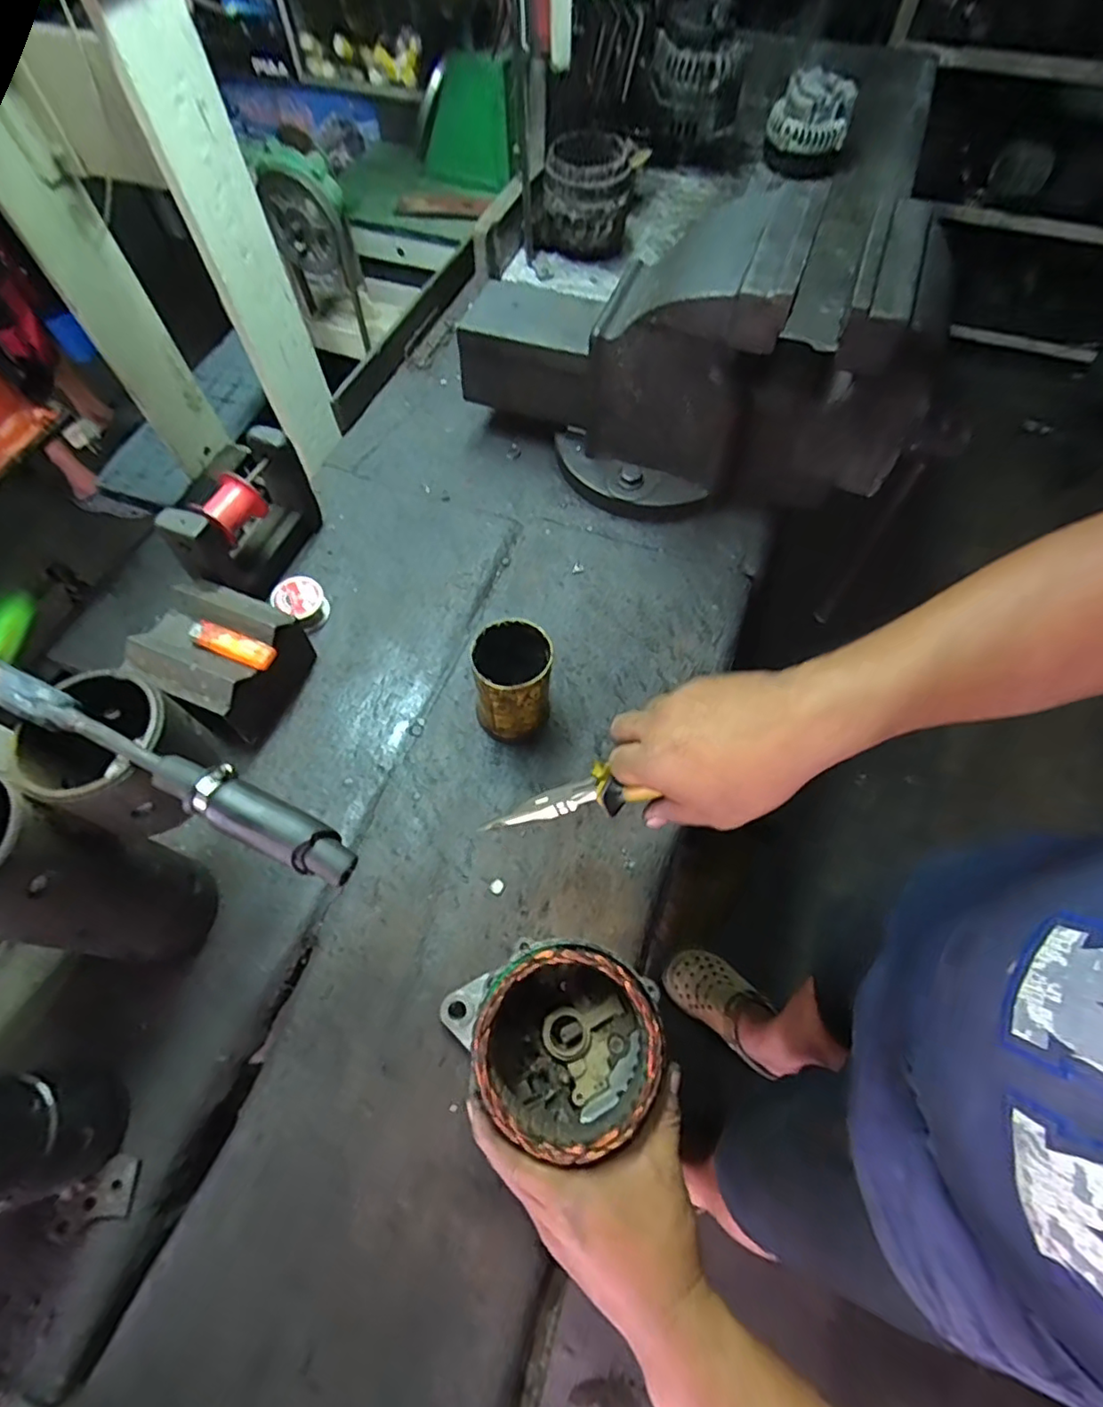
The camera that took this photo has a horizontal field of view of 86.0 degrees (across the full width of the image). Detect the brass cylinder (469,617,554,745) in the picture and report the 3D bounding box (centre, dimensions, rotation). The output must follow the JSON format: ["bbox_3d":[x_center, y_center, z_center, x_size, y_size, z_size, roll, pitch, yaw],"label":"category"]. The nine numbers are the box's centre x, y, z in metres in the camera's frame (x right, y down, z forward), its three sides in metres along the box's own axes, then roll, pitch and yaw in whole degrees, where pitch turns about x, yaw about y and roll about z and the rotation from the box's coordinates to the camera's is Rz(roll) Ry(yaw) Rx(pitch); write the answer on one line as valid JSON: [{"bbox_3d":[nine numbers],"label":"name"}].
[{"bbox_3d":[-0.038,-0.018,0.578,0.079,0.116,0.078,-4,62,-2],"label":"brass cylinder"}]

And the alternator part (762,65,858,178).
[{"bbox_3d":[0.451,-1.016,1.036,0.138,0.115,0.102,21,64,11],"label":"alternator part"}]

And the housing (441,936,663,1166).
[{"bbox_3d":[0.006,0.240,0.442,0.131,0.098,0.142,0,62,0],"label":"housing"}]

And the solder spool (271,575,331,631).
[{"bbox_3d":[-0.281,-0.113,0.668,0.052,0.035,0.051,0,62,0],"label":"solder spool"}]

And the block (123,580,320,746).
[{"bbox_3d":[-0.323,-0.042,0.595,0.115,0.096,0.116,18,64,9],"label":"block"}]

